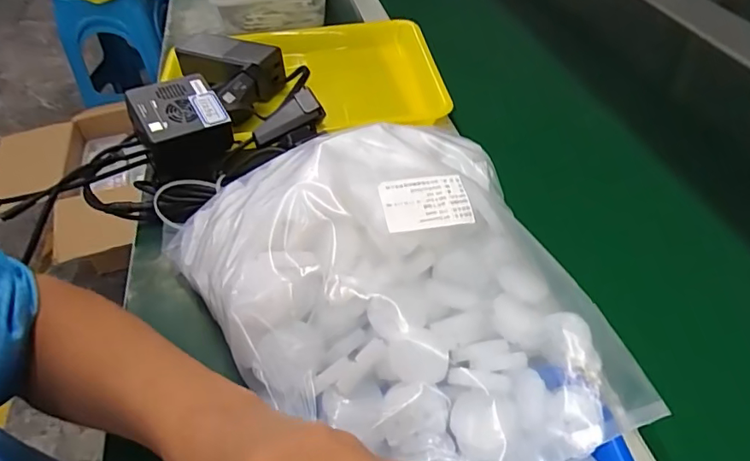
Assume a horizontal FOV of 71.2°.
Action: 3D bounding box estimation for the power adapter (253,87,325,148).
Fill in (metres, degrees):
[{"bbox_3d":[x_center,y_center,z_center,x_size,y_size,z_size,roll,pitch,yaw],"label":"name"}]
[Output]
[{"bbox_3d":[-0.087,-0.108,0.516,0.073,0.024,0.030,-36,51,-8],"label":"power adapter"}]

